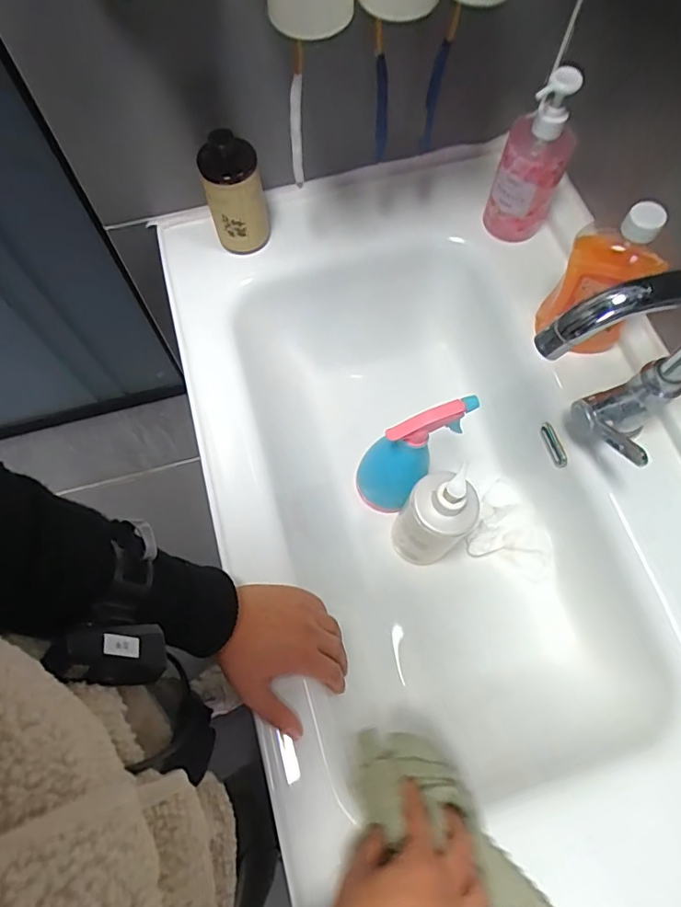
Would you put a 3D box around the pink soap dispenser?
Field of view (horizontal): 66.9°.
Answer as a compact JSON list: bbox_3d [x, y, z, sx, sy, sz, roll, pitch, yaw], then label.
[{"bbox_3d":[0.209,-0.312,0.554,0.074,0.168,0.055,25,71,9],"label":"pink soap dispenser"}]

